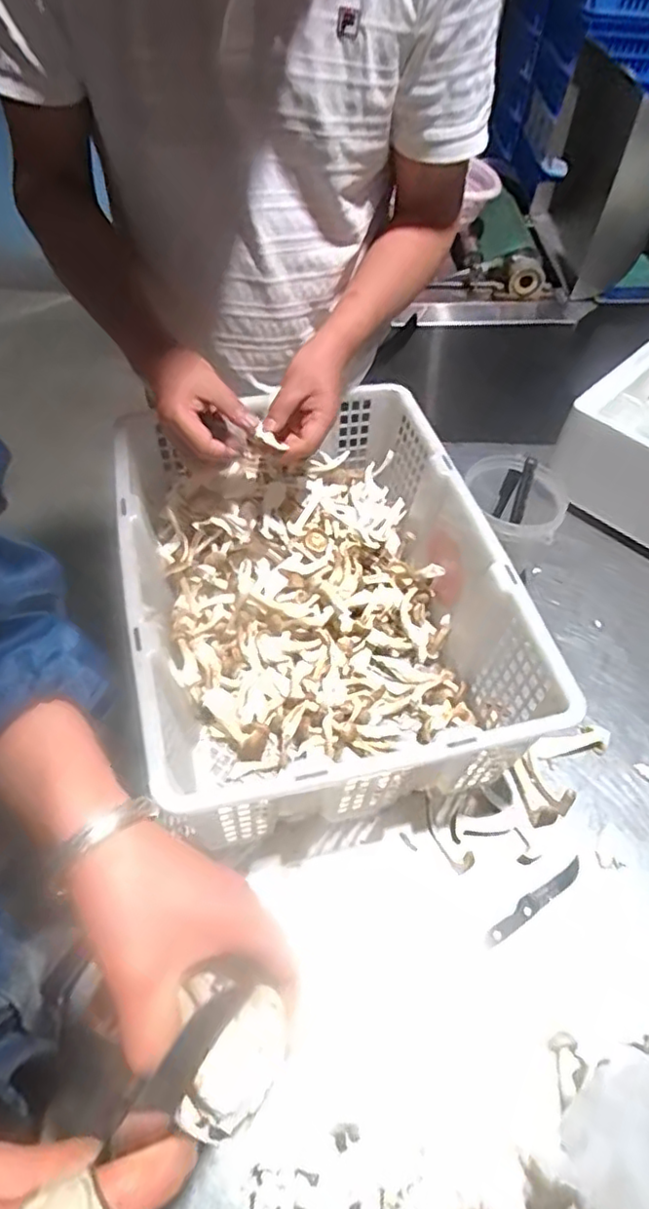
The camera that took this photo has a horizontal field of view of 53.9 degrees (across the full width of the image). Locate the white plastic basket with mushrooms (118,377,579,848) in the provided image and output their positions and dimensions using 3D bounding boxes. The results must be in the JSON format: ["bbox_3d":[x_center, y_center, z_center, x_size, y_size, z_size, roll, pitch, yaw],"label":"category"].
[{"bbox_3d":[-0.004,-0.023,0.689,0.373,0.171,0.485,-11,53,-11],"label":"white plastic basket with mushrooms"}]

